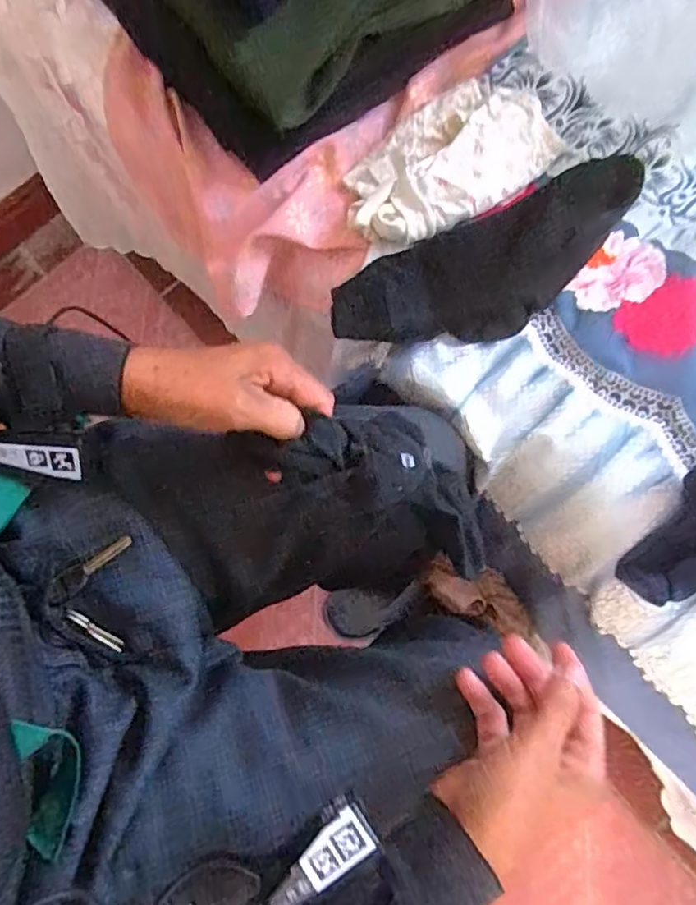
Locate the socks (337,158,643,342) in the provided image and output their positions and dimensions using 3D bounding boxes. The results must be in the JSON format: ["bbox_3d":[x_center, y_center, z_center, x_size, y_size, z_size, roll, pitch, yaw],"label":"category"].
[{"bbox_3d":[0.127,-0.159,0.522,0.286,0.032,0.108,-25,80,-4],"label":"socks"}]

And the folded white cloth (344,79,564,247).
[{"bbox_3d":[0.087,-0.262,0.535,0.194,0.034,0.111,-25,81,-4],"label":"folded white cloth"}]

